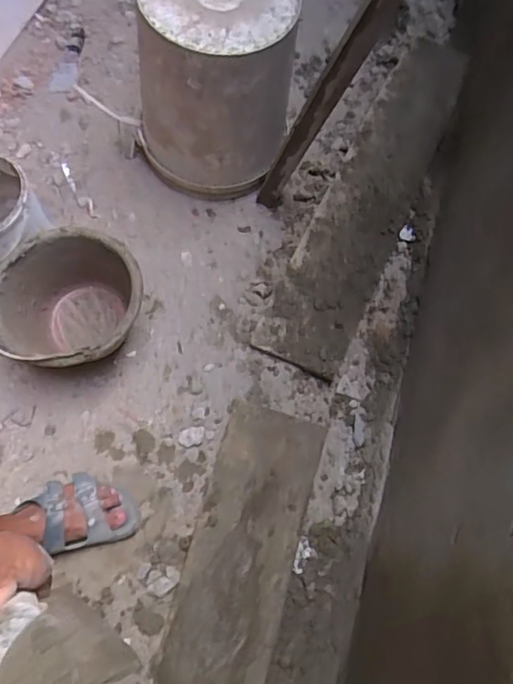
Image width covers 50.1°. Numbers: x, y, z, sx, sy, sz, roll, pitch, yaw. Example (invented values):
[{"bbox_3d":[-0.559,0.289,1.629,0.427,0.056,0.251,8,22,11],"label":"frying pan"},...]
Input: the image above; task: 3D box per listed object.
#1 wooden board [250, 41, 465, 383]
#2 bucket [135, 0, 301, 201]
[{"bbox_3d":[0.246,-0.326,1.171,0.177,0.038,0.851,25,74,6],"label":"wooden board"},{"bbox_3d":[-0.083,-0.496,1.045,0.287,0.360,0.291,1,71,-1],"label":"bucket"}]

